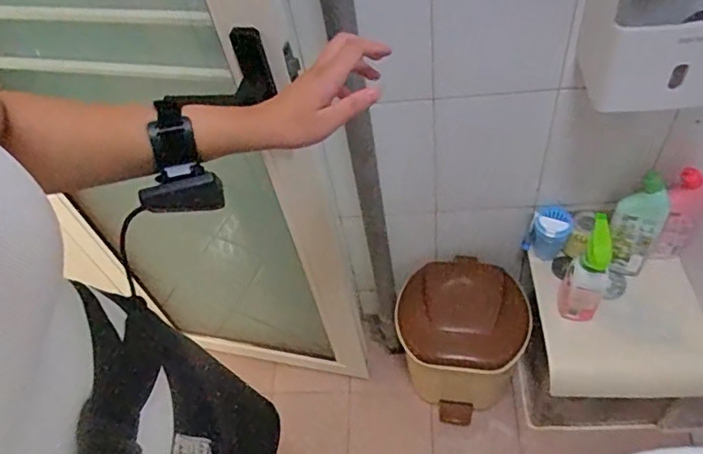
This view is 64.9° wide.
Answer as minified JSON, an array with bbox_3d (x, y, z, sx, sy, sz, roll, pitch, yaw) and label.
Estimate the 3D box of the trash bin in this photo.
[{"bbox_3d":[0.254,0.275,1.292,0.280,0.298,0.276,-5,53,7],"label":"trash bin"}]

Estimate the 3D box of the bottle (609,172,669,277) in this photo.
[{"bbox_3d":[0.554,0.004,1.085,0.089,0.226,0.087,25,62,26],"label":"bottle"}]

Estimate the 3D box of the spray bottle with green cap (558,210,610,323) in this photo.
[{"bbox_3d":[0.445,0.100,1.038,0.068,0.232,0.070,31,65,29],"label":"spray bottle with green cap"}]

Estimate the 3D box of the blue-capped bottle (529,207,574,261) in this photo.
[{"bbox_3d":[0.417,0.015,1.163,0.078,0.111,0.067,11,57,18],"label":"blue-capped bottle"}]

